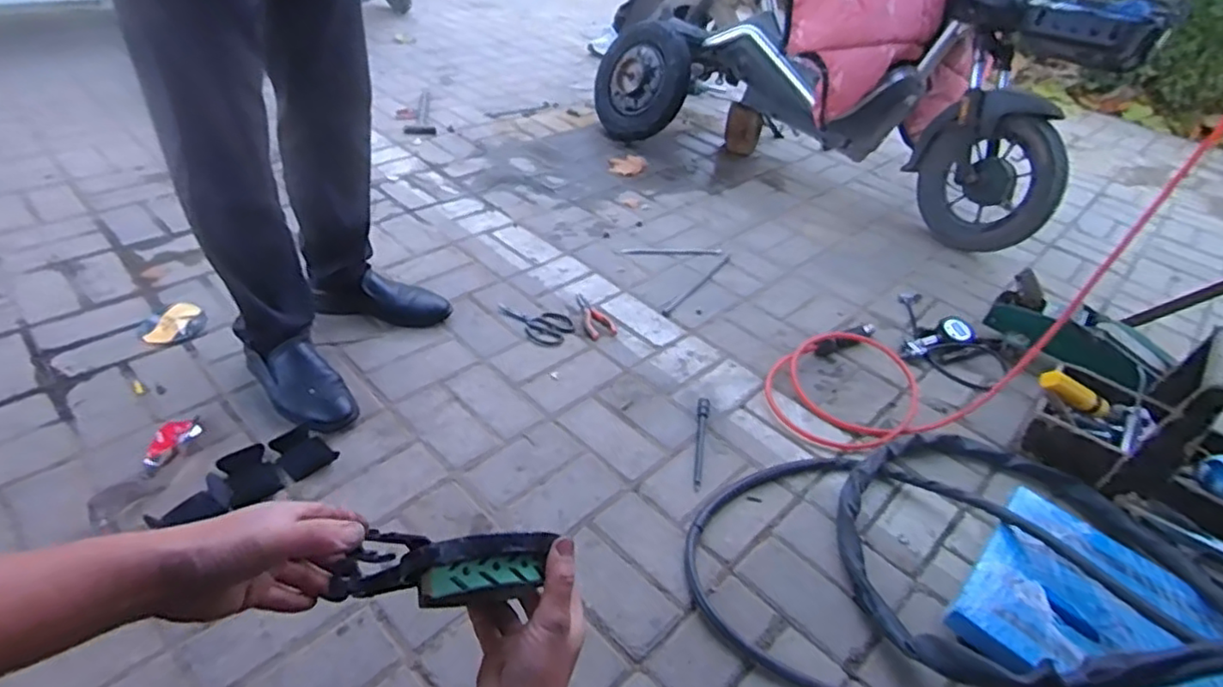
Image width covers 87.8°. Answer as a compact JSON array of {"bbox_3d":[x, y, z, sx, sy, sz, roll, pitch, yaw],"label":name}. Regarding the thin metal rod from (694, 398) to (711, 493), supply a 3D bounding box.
[{"bbox_3d":[0.157,0.173,1.097,0.022,0.014,0.204,9,42,3],"label":"thin metal rod"}]

